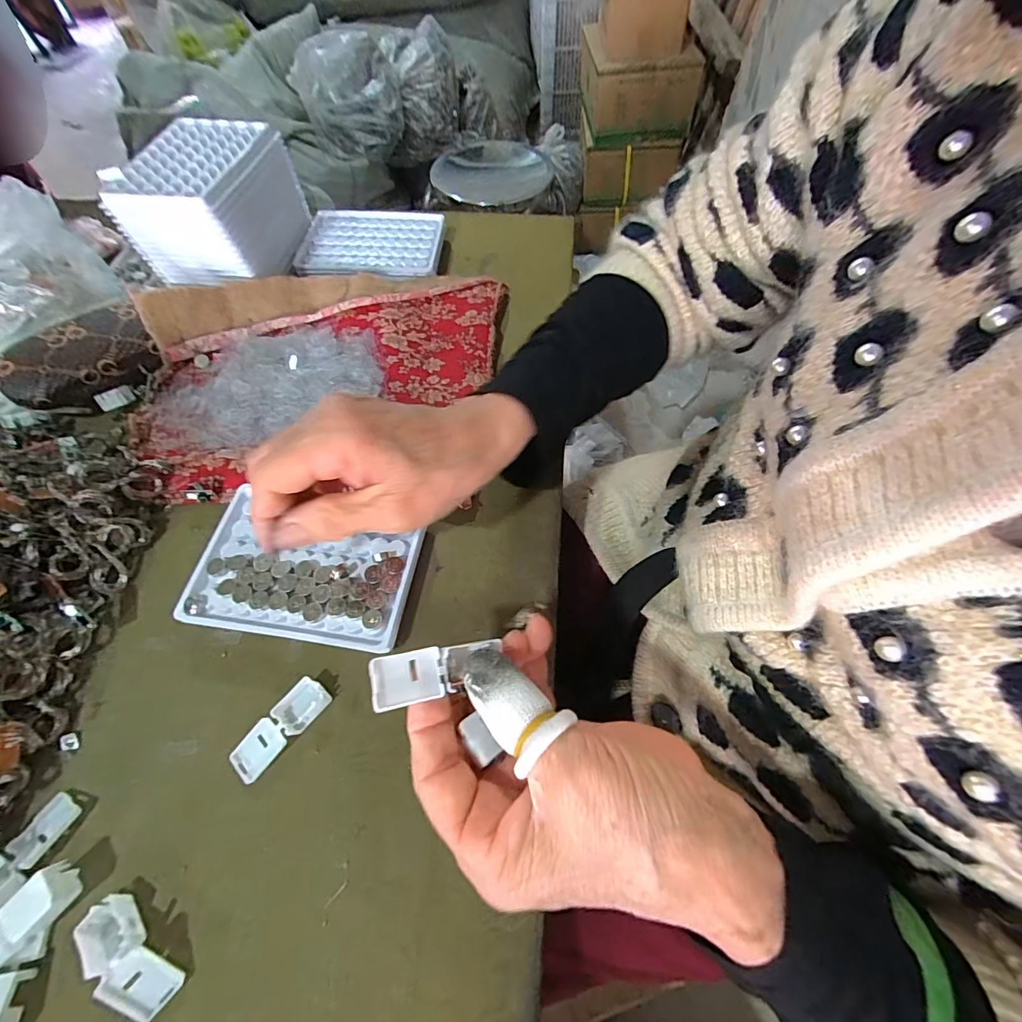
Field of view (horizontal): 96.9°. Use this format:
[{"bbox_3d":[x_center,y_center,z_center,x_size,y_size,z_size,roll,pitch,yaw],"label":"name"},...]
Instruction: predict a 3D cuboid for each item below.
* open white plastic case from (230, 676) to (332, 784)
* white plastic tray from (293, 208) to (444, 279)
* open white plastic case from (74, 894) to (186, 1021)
[{"bbox_3d":[-0.125,0.117,0.245,0.020,0.013,0.055,37,67,20],"label":"open white plastic case"},{"bbox_3d":[-0.134,-0.261,0.442,0.128,0.010,0.106,0,60,1],"label":"white plastic tray"},{"bbox_3d":[-0.170,0.197,0.200,0.052,0.016,0.019,33,66,18],"label":"open white plastic case"}]

